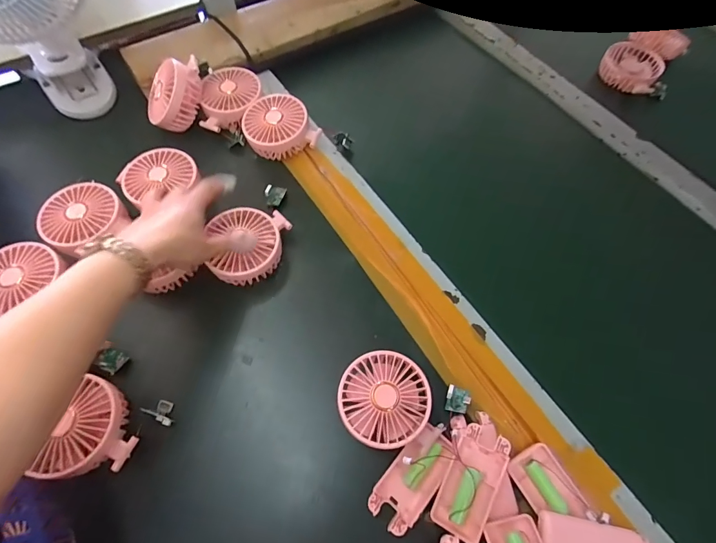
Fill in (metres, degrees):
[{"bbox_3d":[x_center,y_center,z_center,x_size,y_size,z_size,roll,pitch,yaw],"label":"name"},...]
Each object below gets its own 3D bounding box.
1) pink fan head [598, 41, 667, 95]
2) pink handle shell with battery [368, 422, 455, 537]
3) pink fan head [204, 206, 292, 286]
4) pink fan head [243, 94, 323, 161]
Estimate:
[{"bbox_3d":[0.446,-0.332,0.635,0.092,0.037,0.092,1,62,-1],"label":"pink fan head"},{"bbox_3d":[0.055,0.195,0.369,0.048,0.025,0.097,37,67,16],"label":"pink handle shell with battery"},{"bbox_3d":[-0.130,-0.032,0.453,0.082,0.033,0.094,8,62,3],"label":"pink fan head"},{"bbox_3d":[-0.109,-0.202,0.545,0.096,0.049,0.083,-11,63,-7],"label":"pink fan head"}]

